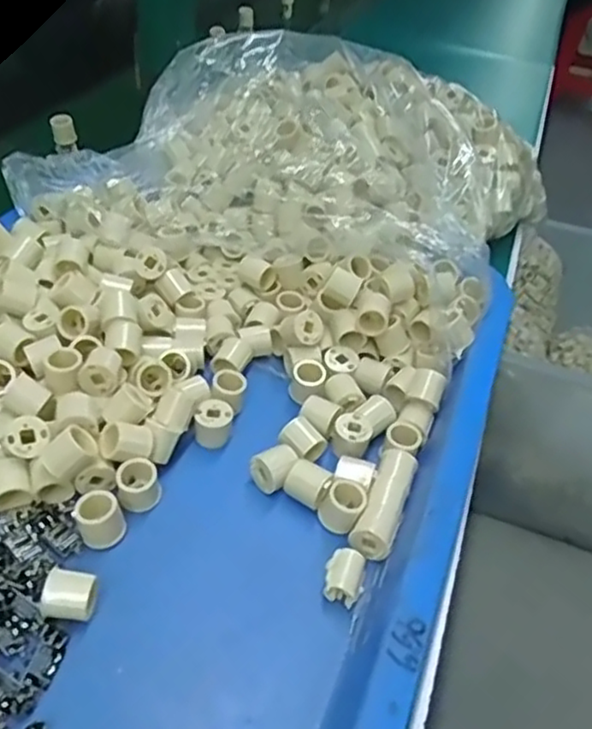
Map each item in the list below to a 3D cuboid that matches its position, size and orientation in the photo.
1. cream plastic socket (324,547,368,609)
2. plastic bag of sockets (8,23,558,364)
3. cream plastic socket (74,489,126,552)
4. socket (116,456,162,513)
[{"bbox_3d":[0.022,0.095,0.307,0.017,0.013,0.022,12,41,8],"label":"cream plastic socket"},{"bbox_3d":[0.016,-0.164,0.514,0.325,0.090,0.289,17,42,13],"label":"plastic bag of sockets"},{"bbox_3d":[-0.089,0.071,0.311,0.020,0.019,0.018,-10,43,-17],"label":"cream plastic socket"},{"bbox_3d":[-0.075,0.057,0.327,0.019,0.020,0.019,-7,42,-13],"label":"socket"}]

